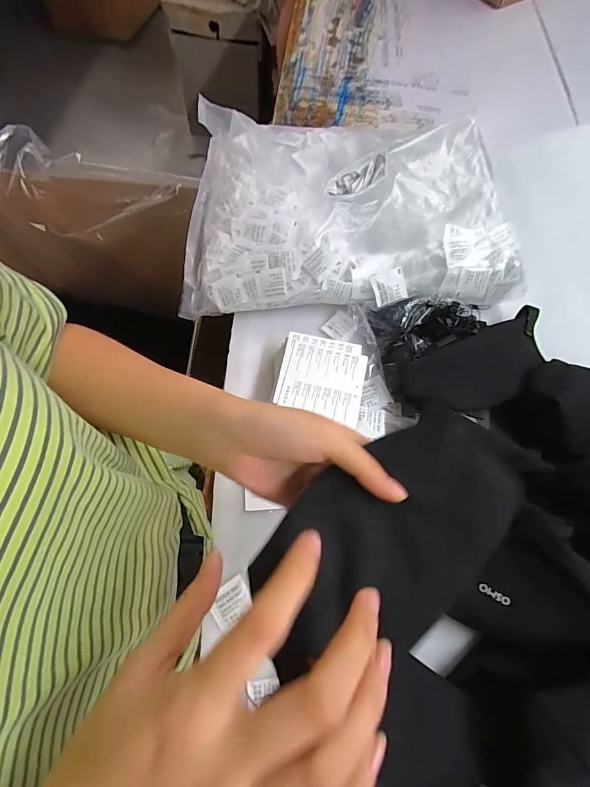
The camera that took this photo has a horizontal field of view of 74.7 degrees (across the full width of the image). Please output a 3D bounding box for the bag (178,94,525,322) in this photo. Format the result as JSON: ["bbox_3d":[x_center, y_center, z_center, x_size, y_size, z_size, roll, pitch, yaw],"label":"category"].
[{"bbox_3d":[0.067,-0.282,0.554,0.451,0.070,0.352,-4,69,-1],"label":"bag"}]

